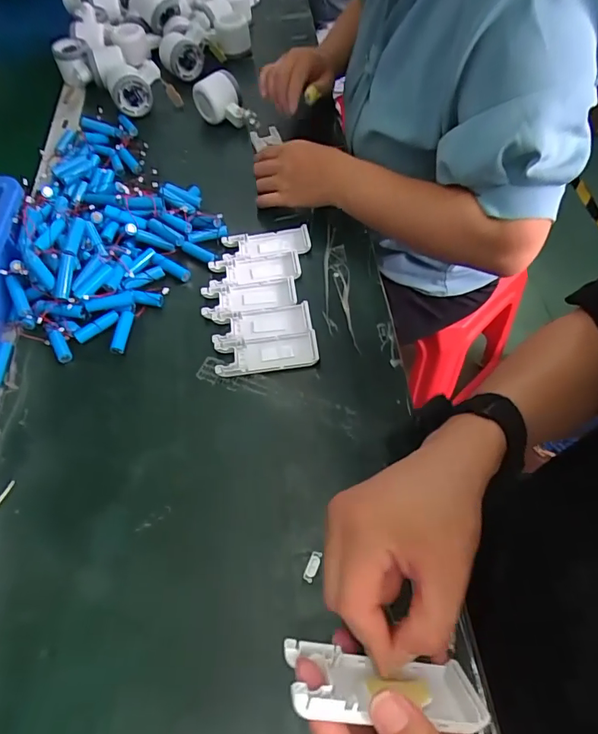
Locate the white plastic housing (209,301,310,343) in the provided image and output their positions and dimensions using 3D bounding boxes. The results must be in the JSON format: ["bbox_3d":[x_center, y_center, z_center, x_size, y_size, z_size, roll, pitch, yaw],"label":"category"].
[{"bbox_3d":[-0.039,-0.048,0.492,0.101,0.009,0.040,-7,59,0],"label":"white plastic housing"}]

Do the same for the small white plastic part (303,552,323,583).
[{"bbox_3d":[0.011,0.162,0.376,0.010,0.004,0.024,16,62,13],"label":"small white plastic part"}]

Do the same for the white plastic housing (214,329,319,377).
[{"bbox_3d":[-0.033,-0.015,0.473,0.102,0.013,0.042,-7,59,0],"label":"white plastic housing"}]

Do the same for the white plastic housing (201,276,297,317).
[{"bbox_3d":[-0.055,-0.079,0.511,0.102,0.008,0.040,-9,59,-1],"label":"white plastic housing"}]

